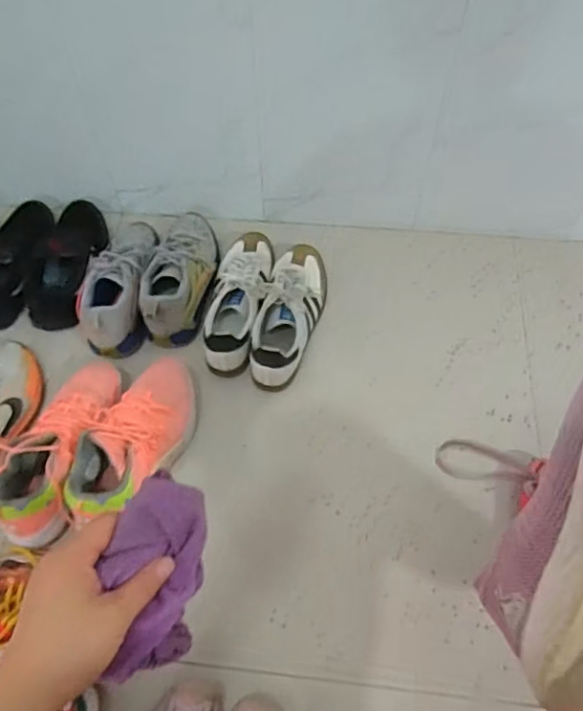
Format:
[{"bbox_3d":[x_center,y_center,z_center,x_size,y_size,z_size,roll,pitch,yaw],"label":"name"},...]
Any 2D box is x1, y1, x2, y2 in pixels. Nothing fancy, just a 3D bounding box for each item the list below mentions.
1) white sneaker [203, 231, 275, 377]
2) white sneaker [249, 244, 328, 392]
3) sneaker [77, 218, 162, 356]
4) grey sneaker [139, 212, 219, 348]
[{"bbox_3d":[-0.093,-0.115,1.020,0.111,0.086,0.307,3,59,1],"label":"white sneaker"},{"bbox_3d":[0.000,-0.085,1.005,0.110,0.083,0.304,10,59,5],"label":"white sneaker"},{"bbox_3d":[-0.310,-0.140,1.031,0.120,0.108,0.286,8,59,4],"label":"sneaker"},{"bbox_3d":[-0.200,-0.164,1.038,0.111,0.108,0.303,8,59,3],"label":"grey sneaker"}]

